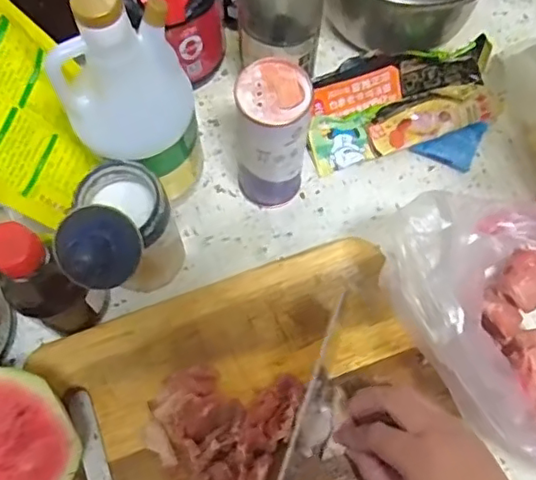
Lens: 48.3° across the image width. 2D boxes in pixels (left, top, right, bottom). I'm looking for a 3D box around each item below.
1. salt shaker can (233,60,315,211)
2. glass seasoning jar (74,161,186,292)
[{"bbox_3d":[0.003,-0.076,0.472,0.052,0.138,0.050,0,69,-1],"label":"salt shaker can"},{"bbox_3d":[-0.098,-0.007,0.455,0.059,0.113,0.064,0,69,-1],"label":"glass seasoning jar"}]

